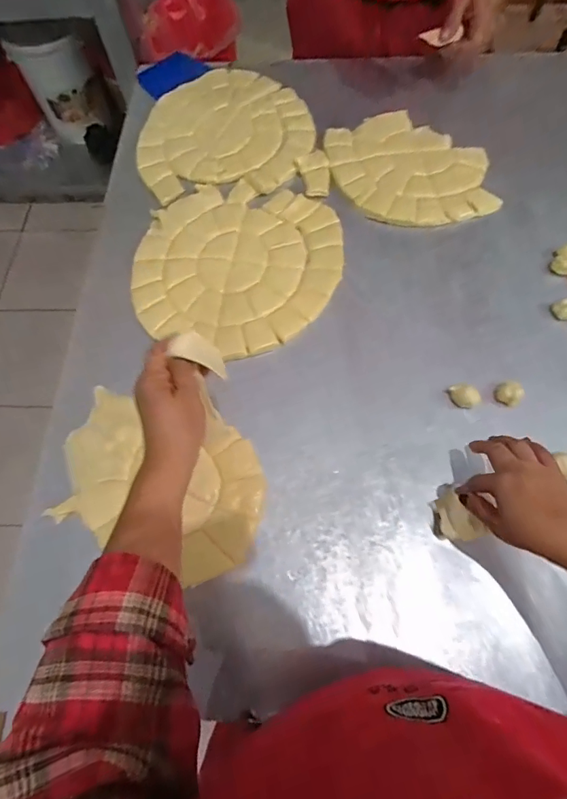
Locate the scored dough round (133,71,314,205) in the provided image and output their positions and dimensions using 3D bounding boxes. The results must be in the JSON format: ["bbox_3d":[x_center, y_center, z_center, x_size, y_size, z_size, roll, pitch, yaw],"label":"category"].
[{"bbox_3d":[-0.104,-0.476,0.792,0.300,0.014,0.304,-1,66,2],"label":"scored dough round"}]

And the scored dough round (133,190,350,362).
[{"bbox_3d":[-0.070,-0.199,0.666,0.300,0.011,0.288,-1,66,2],"label":"scored dough round"}]

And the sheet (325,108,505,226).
[{"bbox_3d":[0.204,-0.376,0.728,0.221,0.015,0.254,-22,67,-7],"label":"sheet"}]

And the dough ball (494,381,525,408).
[{"bbox_3d":[0.282,-0.006,0.561,0.027,0.031,0.032,-38,70,-13],"label":"dough ball"}]

